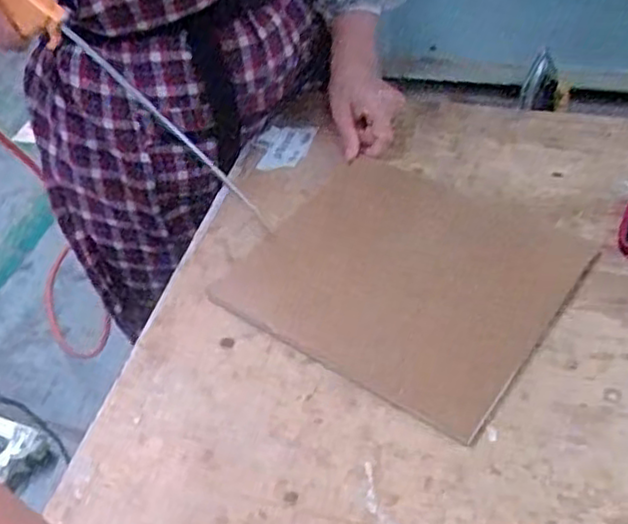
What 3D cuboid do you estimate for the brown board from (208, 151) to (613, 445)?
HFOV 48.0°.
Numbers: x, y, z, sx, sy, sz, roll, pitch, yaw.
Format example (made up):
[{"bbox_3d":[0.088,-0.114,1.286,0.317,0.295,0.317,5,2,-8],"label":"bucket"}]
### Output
[{"bbox_3d":[0.075,0.007,0.603,0.258,0.009,0.235,25,52,29],"label":"brown board"}]

